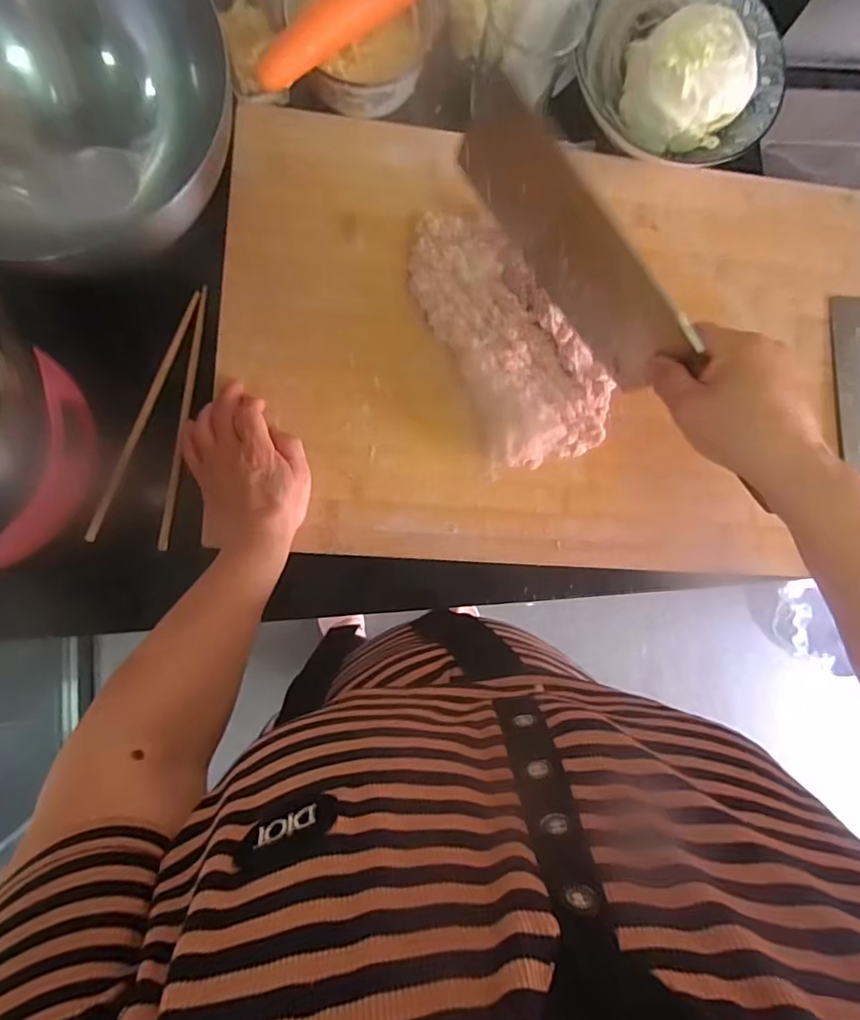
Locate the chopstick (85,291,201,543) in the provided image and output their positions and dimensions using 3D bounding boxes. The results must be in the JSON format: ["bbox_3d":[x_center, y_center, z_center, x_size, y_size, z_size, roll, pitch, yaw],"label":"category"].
[{"bbox_3d":[-0.246,-0.082,0.476,0.010,0.007,0.228,22,84,-5],"label":"chopstick"}]

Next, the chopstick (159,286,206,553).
[{"bbox_3d":[-0.213,-0.081,0.479,0.011,0.008,0.226,8,85,-7],"label":"chopstick"}]

